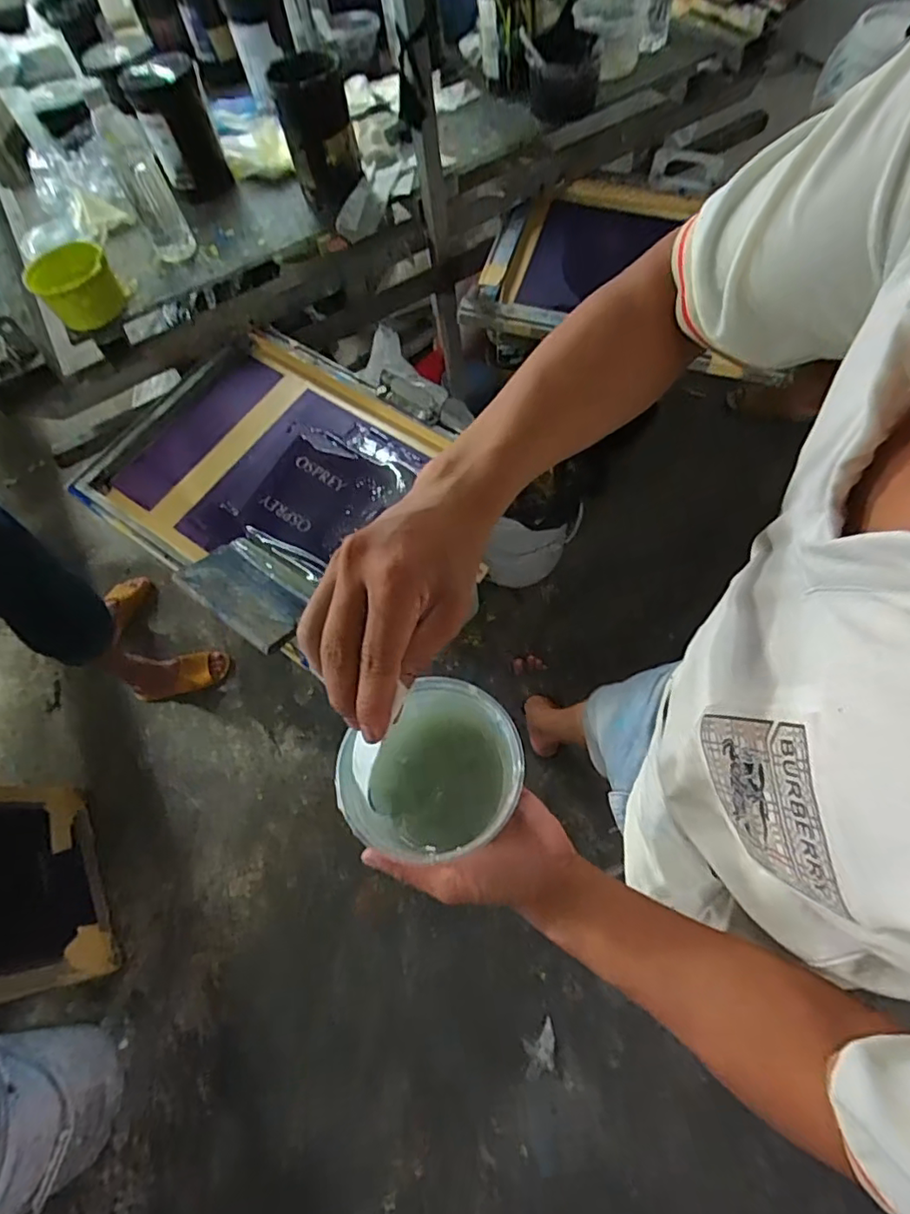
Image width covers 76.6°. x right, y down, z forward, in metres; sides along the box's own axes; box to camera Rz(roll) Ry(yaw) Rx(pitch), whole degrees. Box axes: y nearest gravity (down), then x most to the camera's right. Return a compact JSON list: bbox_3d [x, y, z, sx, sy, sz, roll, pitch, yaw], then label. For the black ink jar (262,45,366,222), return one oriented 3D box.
[{"bbox_3d":[-0.191,-0.662,0.811,0.094,0.164,0.080,-28,63,-9],"label":"black ink jar"}]

